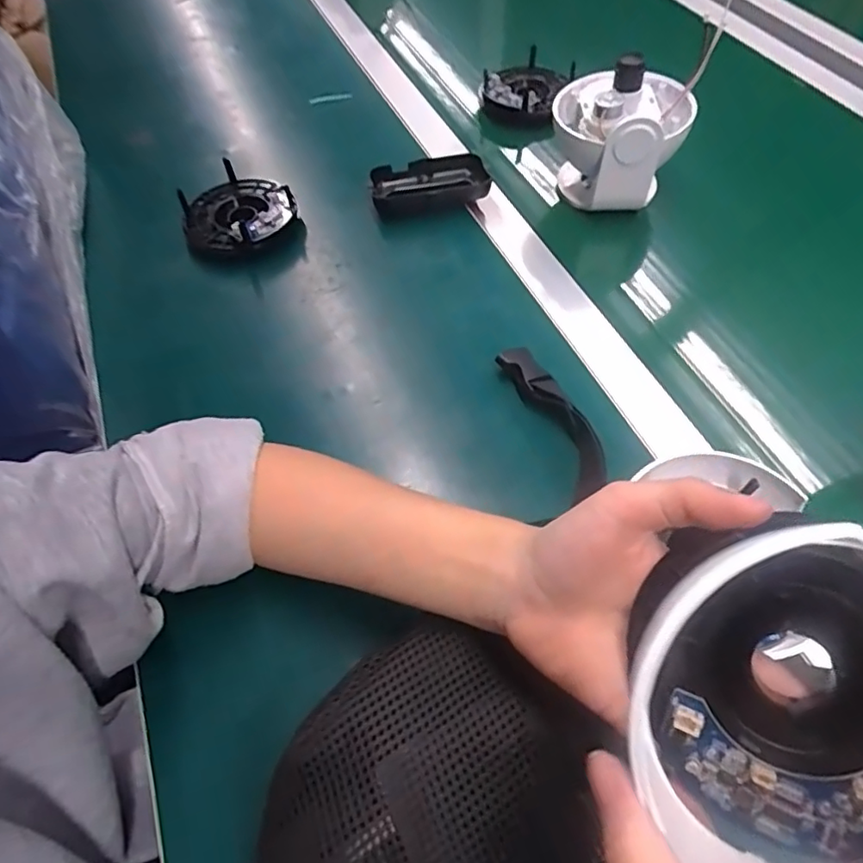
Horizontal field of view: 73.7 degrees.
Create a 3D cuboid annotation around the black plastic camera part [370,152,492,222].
[{"bbox_3d":[-0.001,-0.233,0.544,0.107,0.021,0.068,-8,57,-4],"label":"black plastic camera part"}]

